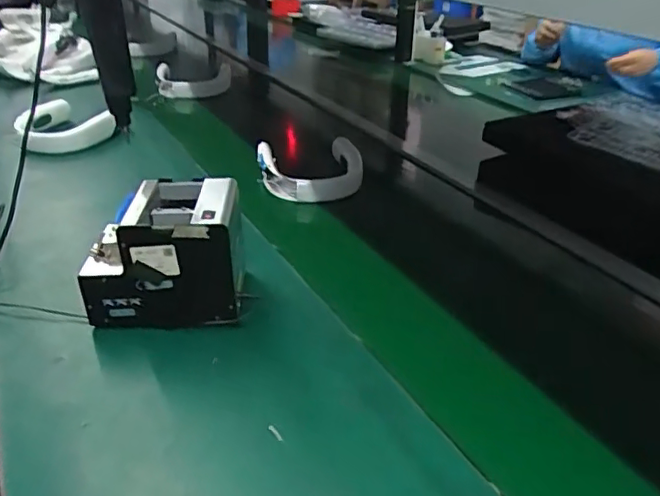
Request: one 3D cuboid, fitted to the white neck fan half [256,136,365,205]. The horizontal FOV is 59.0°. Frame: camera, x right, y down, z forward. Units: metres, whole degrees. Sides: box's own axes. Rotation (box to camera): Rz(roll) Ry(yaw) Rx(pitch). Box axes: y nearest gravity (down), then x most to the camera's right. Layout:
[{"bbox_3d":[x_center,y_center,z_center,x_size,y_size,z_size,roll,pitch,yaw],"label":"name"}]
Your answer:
[{"bbox_3d":[-0.033,-0.147,1.070,0.184,0.044,0.167,-5,31,-10],"label":"white neck fan half"}]

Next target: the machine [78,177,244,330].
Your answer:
[{"bbox_3d":[-0.203,0.008,0.728,0.175,0.147,0.126,0,31,-2],"label":"machine"}]

